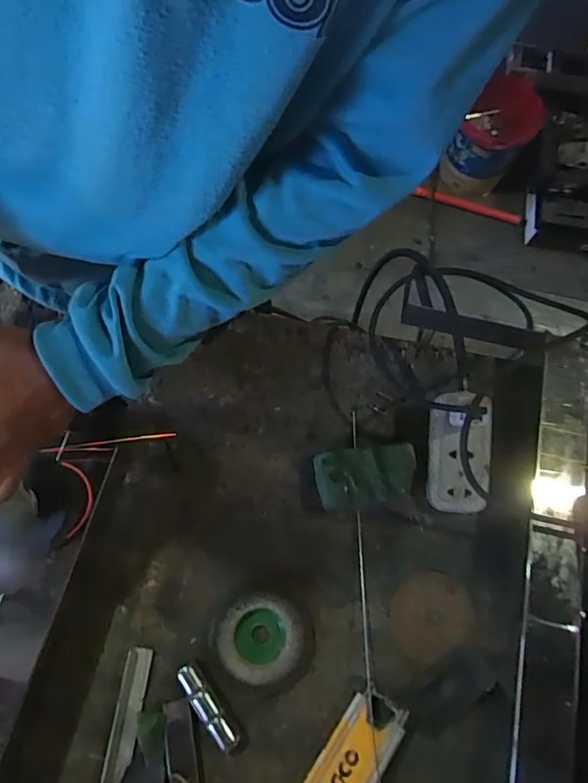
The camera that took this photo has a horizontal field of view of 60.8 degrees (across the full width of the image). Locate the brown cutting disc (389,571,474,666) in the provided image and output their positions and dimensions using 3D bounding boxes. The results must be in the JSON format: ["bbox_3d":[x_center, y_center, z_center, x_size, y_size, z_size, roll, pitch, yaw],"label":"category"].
[{"bbox_3d":[0.132,0.218,0.488,0.080,0.006,0.072,-38,76,-12],"label":"brown cutting disc"}]

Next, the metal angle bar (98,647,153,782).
[{"bbox_3d":[-0.153,0.304,0.447,0.022,0.017,0.135,9,71,2],"label":"metal angle bar"}]

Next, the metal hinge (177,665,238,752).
[{"bbox_3d":[-0.079,0.285,0.455,0.020,0.020,0.078,-35,75,-12],"label":"metal hinge"}]

